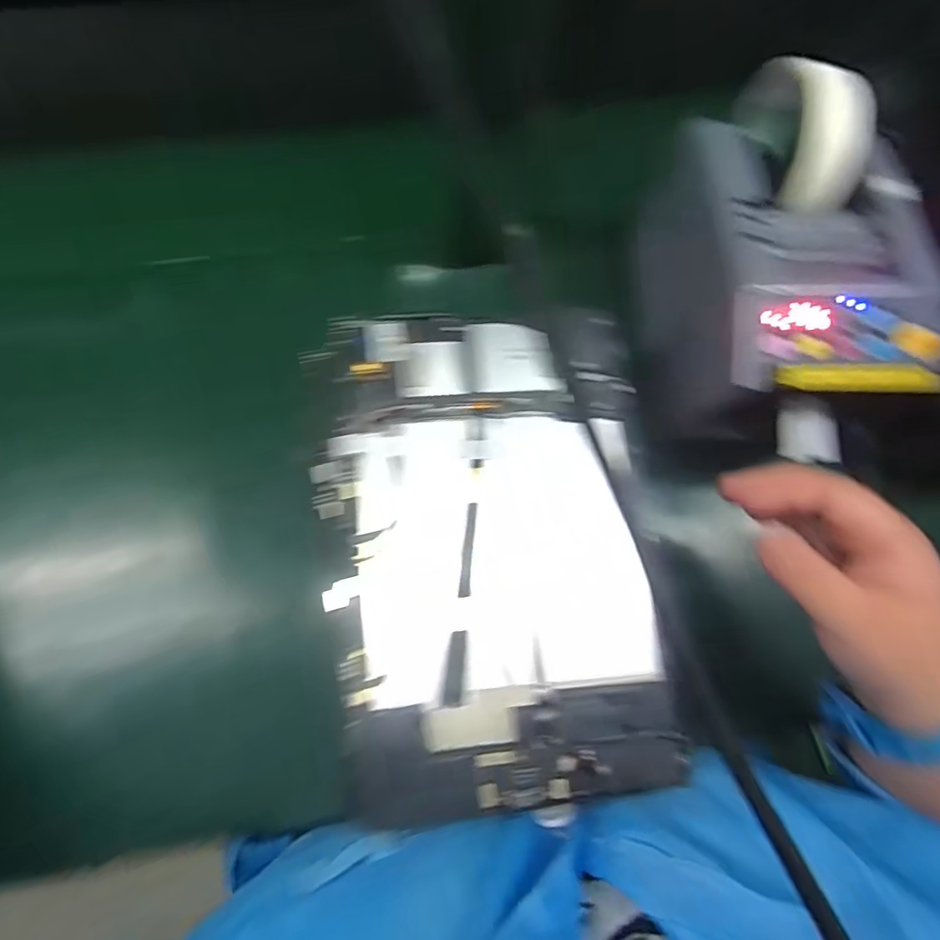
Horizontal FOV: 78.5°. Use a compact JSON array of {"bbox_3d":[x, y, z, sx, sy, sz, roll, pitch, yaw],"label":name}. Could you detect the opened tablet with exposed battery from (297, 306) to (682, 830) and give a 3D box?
[{"bbox_3d":[0.010,0.031,0.278,0.156,0.015,0.230,-7,72,-4],"label":"opened tablet with exposed battery"}]

